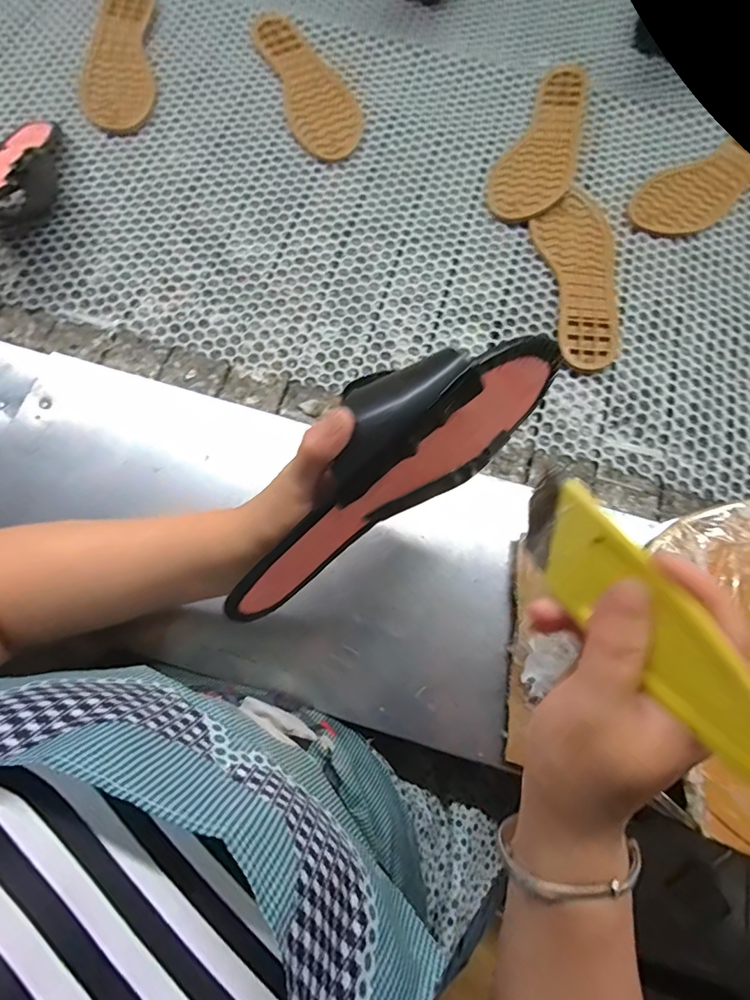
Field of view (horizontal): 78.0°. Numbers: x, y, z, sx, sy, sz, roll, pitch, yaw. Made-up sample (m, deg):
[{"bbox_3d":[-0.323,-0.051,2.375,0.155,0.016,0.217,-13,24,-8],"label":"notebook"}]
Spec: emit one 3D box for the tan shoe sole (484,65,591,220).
[{"bbox_3d":[0.220,-0.452,0.582,0.088,0.014,0.264,27,75,7],"label":"tan shoe sole"}]

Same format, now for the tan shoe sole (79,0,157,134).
[{"bbox_3d":[-0.337,-0.585,0.606,0.090,0.020,0.262,-8,74,-3],"label":"tan shoe sole"}]

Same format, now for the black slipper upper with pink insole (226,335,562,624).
[{"bbox_3d":[-0.005,-0.021,0.283,0.243,0.099,0.059,-41,57,11],"label":"black slipper upper with pink insole"}]

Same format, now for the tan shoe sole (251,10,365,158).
[{"bbox_3d":[-0.087,-0.549,0.608,0.089,0.007,0.266,-19,75,-6],"label":"tan shoe sole"}]

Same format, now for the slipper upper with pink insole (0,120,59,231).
[{"bbox_3d":[-0.389,-0.342,0.503,0.078,0.066,0.217,1,49,-1],"label":"slipper upper with pink insole"}]

